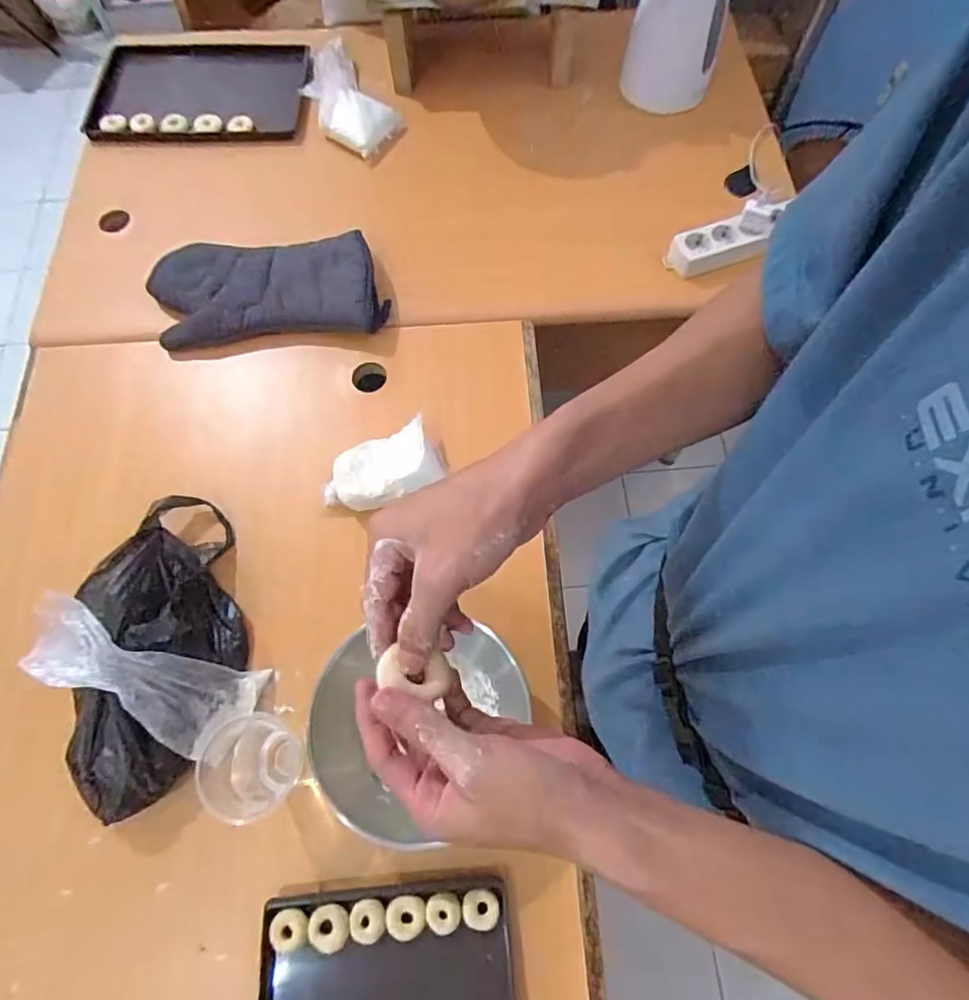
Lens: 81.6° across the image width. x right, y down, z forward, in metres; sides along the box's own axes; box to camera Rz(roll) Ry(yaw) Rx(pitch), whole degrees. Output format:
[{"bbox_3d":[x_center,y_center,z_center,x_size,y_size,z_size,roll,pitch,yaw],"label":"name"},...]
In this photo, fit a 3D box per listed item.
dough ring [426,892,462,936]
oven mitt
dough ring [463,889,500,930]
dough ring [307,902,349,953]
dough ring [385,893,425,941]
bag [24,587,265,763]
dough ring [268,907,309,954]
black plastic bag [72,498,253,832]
[{"bbox_3d":[-0.041,0.408,0.554,0.034,0.012,0.032,-2,68,0],"label":"dough ring"},{"bbox_3d":[-0.319,-0.305,0.826,0.345,0.060,0.160,-3,68,-1],"label":"oven mitt"},{"bbox_3d":[-0.003,0.406,0.557,0.036,0.014,0.033,0,68,0],"label":"dough ring"},{"bbox_3d":[-0.154,0.423,0.555,0.041,0.010,0.038,0,68,0],"label":"dough ring"},{"bbox_3d":[-0.078,0.415,0.557,0.038,0.011,0.035,0,68,0],"label":"dough ring"},{"bbox_3d":[-0.342,0.182,0.568,0.230,0.054,0.103,40,67,-31],"label":"bag"},{"bbox_3d":[-0.194,0.426,0.555,0.037,0.006,0.036,0,68,0],"label":"dough ring"},{"bbox_3d":[-0.360,0.150,0.606,0.163,0.129,0.335,8,69,3],"label":"black plastic bag"}]

